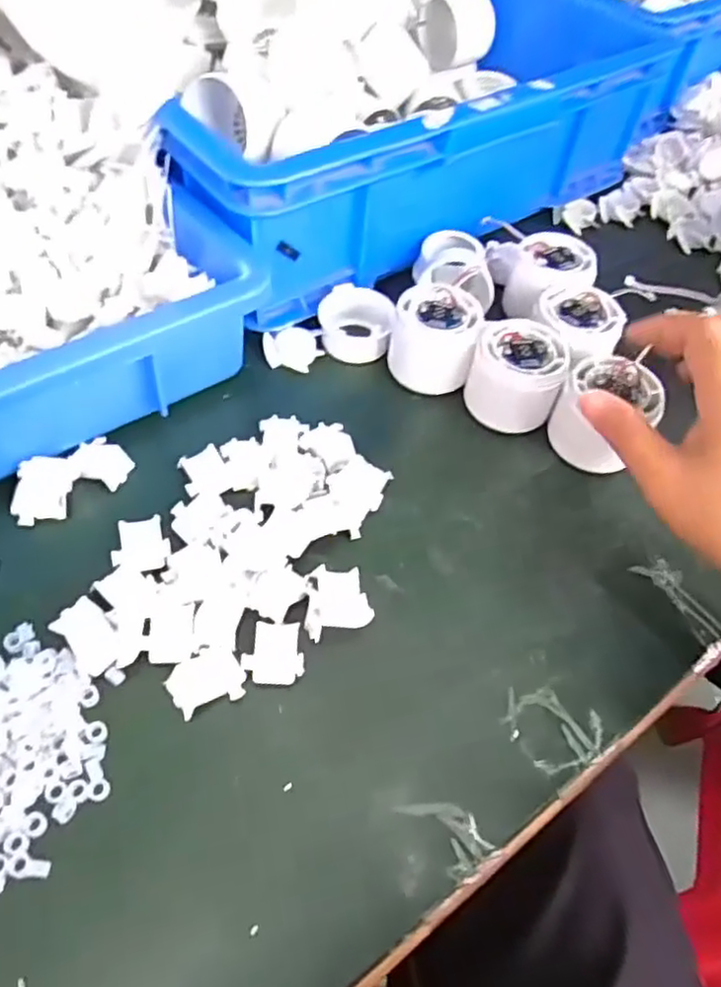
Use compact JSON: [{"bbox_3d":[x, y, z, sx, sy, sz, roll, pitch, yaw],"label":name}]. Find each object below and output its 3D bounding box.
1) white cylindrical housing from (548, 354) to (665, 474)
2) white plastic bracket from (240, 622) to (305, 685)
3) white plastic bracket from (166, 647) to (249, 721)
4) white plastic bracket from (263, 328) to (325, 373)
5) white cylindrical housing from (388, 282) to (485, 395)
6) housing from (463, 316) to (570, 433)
[{"bbox_3d":[0.152,-0.050,0.426,0.053,0.049,0.055,1,55,-2],"label":"white cylindrical housing"},{"bbox_3d":[-0.043,0.078,0.339,0.029,0.004,0.030,0,55,-2],"label":"white plastic bracket"},{"bbox_3d":[-0.074,0.091,0.331,0.035,0.004,0.029,-24,59,-18],"label":"white plastic bracket"},{"bbox_3d":[-0.047,-0.100,0.475,0.040,0.014,0.027,3,55,0],"label":"white plastic bracket"},{"bbox_3d":[0.049,-0.104,0.455,0.057,0.044,0.055,1,55,-2],"label":"white cylindrical housing"},{"bbox_3d":[0.101,-0.076,0.442,0.060,0.046,0.058,1,55,-2],"label":"housing"}]

